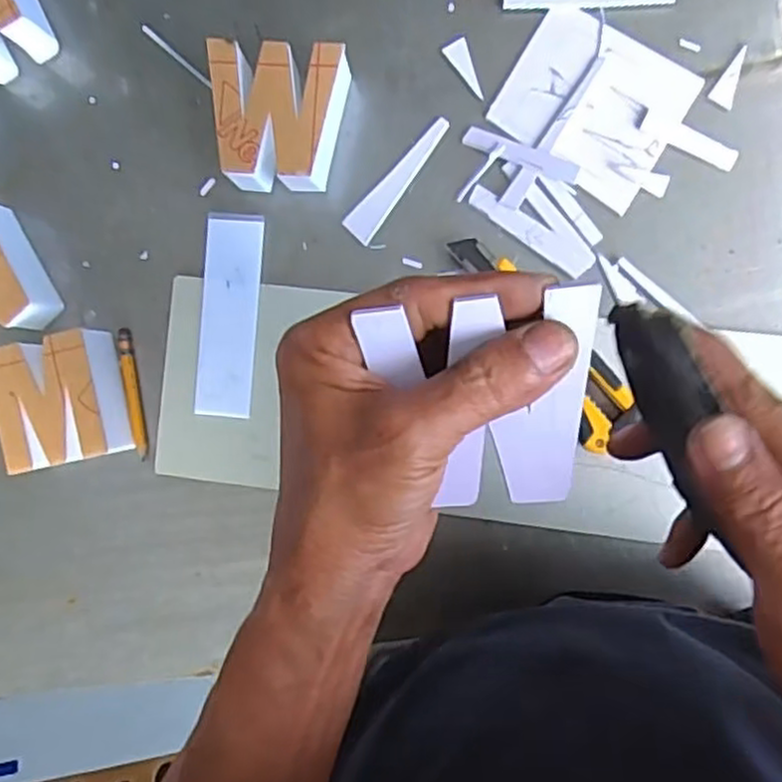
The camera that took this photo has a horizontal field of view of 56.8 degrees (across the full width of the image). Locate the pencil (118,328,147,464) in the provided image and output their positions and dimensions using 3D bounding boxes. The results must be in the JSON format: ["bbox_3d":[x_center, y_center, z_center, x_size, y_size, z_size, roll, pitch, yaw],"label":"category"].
[{"bbox_3d":[-0.178,0.002,0.500,0.008,0.006,0.090,-9,89,7],"label":"pencil"}]

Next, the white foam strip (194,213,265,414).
[{"bbox_3d":[-0.110,-0.051,0.491,0.040,0.004,0.136,5,91,7],"label":"white foam strip"}]

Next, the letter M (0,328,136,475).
[{"bbox_3d":[-0.220,0.007,0.486,0.072,0.044,0.081,-11,89,7],"label":"letter M"}]

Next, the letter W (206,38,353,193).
[{"bbox_3d":[-0.072,-0.174,0.466,0.082,0.046,0.089,6,91,7],"label":"letter W"}]

